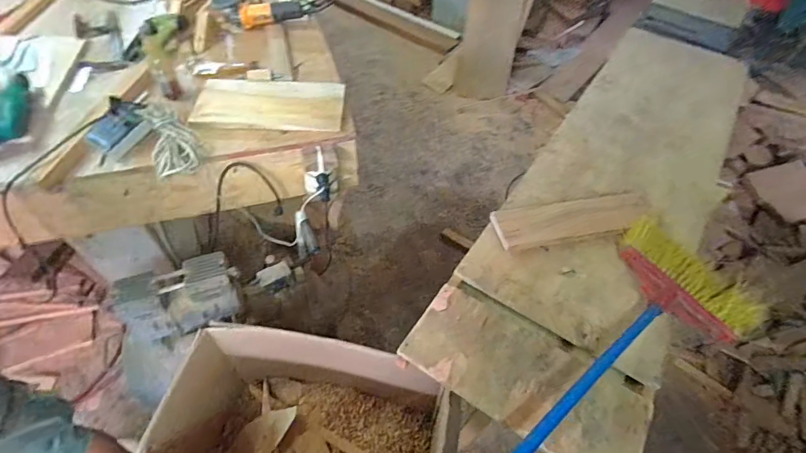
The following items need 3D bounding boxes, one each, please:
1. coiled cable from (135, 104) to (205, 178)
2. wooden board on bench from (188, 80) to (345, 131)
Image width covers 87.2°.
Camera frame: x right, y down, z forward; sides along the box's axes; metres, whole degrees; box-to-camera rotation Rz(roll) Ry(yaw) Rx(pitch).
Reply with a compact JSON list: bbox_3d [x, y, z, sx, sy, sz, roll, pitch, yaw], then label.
[{"bbox_3d":[-0.582,-0.217,1.066,0.110,0.080,0.244,-23,54,-18],"label":"coiled cable"},{"bbox_3d":[-0.369,-0.350,1.198,0.399,0.019,0.188,3,58,1],"label":"wooden board on bench"}]

